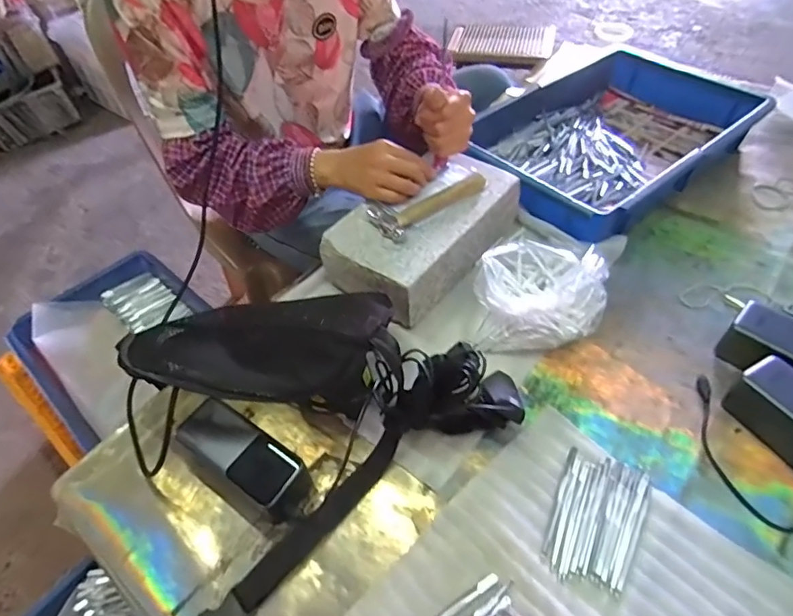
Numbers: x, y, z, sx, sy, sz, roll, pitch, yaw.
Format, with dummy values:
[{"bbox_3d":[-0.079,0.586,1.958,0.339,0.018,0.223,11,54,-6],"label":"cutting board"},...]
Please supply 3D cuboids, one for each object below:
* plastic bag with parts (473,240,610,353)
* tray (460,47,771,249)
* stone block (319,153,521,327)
[{"bbox_3d":[0.165,-0.022,0.571,0.145,0.065,0.135,3,50,7],"label":"plastic bag with parts"},{"bbox_3d":[0.348,-0.282,0.787,0.486,0.085,0.298,-32,55,-21],"label":"tray"},{"bbox_3d":[0.039,-0.103,0.637,0.136,0.075,0.251,33,60,28],"label":"stone block"}]

